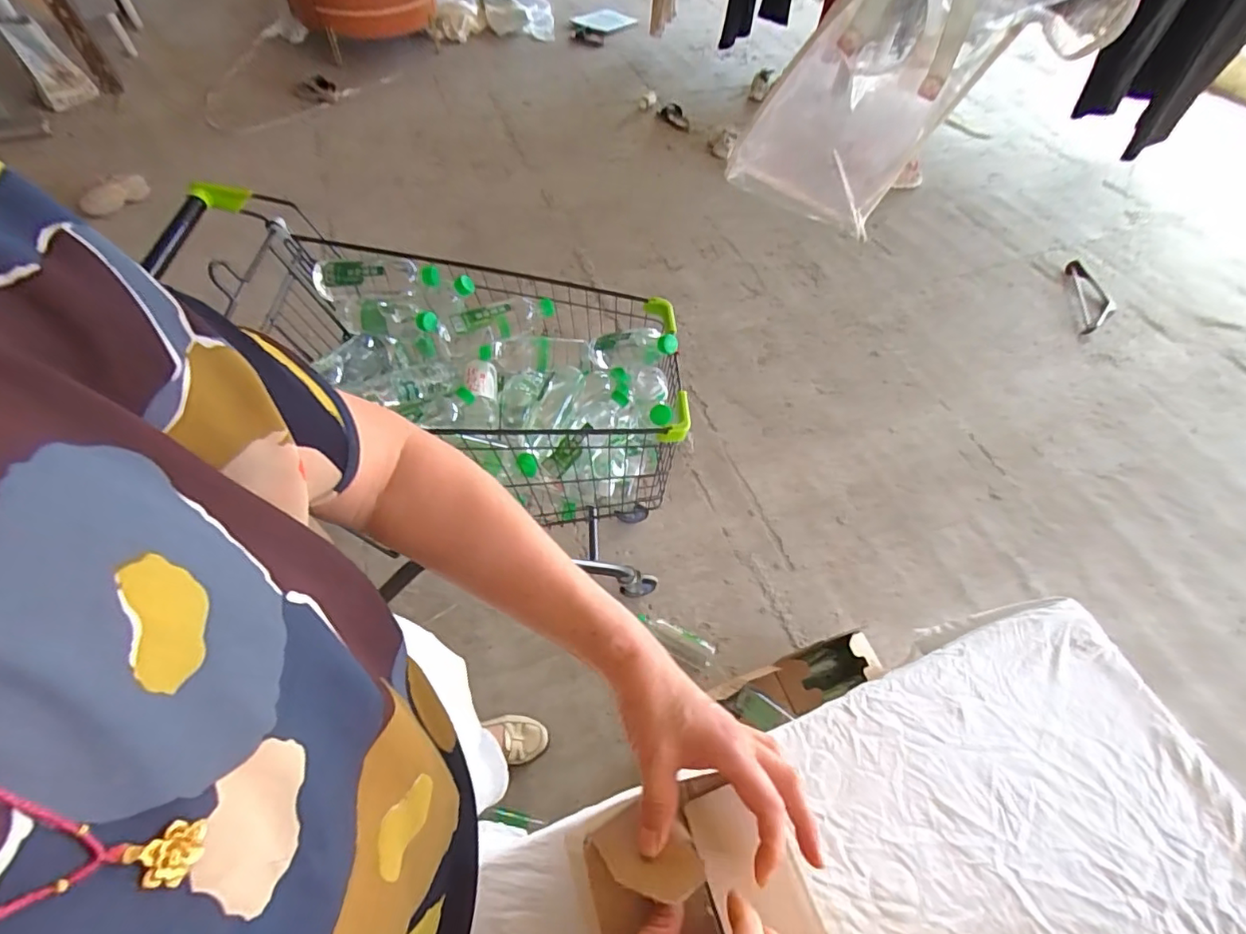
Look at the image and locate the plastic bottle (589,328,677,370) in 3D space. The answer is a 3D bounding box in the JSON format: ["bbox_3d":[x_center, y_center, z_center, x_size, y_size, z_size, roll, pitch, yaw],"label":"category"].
[{"bbox_3d":[0.017,-0.212,0.979,0.207,0.068,0.049,2,42,51],"label":"plastic bottle"}]

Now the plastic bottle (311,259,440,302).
[{"bbox_3d":[-0.412,-0.313,0.920,0.205,0.057,0.055,2,56,-2],"label":"plastic bottle"}]

